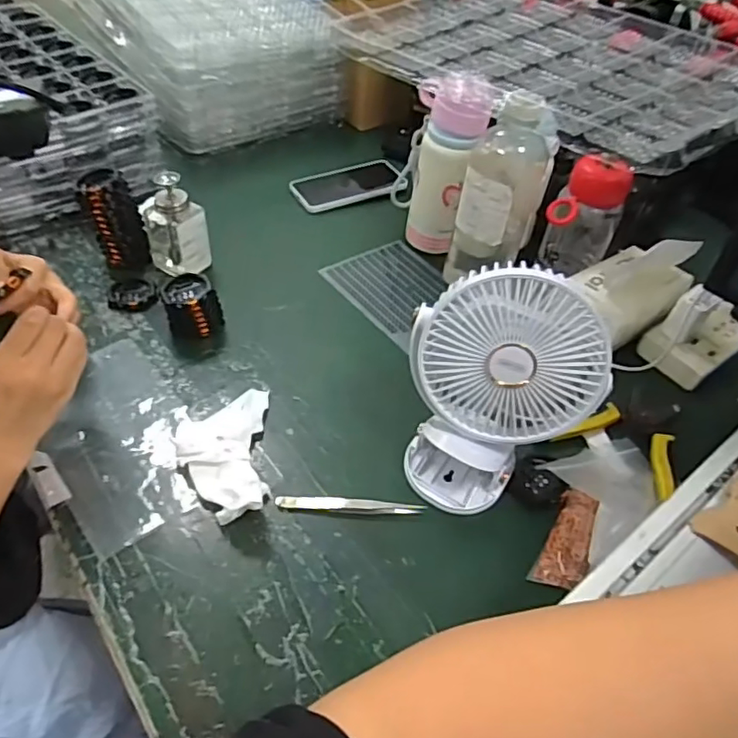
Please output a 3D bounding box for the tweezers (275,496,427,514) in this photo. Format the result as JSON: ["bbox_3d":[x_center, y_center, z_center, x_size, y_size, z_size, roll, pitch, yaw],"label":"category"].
[{"bbox_3d":[-0.016,0.119,0.508,0.127,0.008,0.013,3,47,-2],"label":"tweezers"}]

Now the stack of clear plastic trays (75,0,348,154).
[{"bbox_3d":[-0.277,-0.590,1.033,0.338,0.185,0.460,-24,53,-25],"label":"stack of clear plastic trays"}]

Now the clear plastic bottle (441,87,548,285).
[{"bbox_3d":[0.146,-0.197,0.651,0.082,0.215,0.075,15,47,9],"label":"clear plastic bottle"}]

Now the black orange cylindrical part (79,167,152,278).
[{"bbox_3d":[-0.301,-0.172,0.689,0.058,0.120,0.044,-20,42,-20],"label":"black orange cylindrical part"}]

